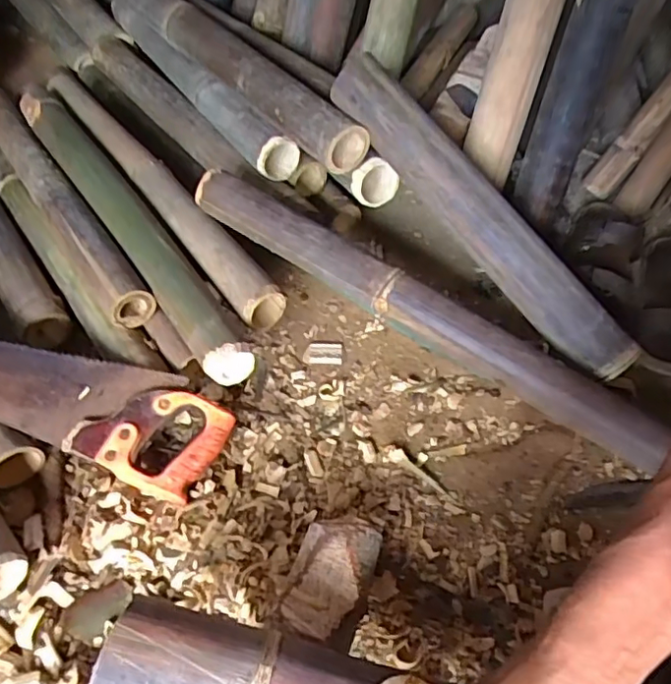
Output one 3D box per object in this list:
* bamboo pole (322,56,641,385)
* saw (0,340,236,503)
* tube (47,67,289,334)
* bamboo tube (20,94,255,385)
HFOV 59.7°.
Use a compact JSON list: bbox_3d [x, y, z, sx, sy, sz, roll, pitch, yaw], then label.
[{"bbox_3d":[0.179,-0.155,0.725,0.064,0.070,0.494,-39,85,-29],"label":"bamboo pole"},{"bbox_3d":[-0.360,0.028,0.656,0.491,0.021,0.123,23,65,2],"label":"saw"},{"bbox_3d":[-0.285,-0.244,0.875,0.056,0.065,0.664,-30,56,-24],"label":"tube"},{"bbox_3d":[-0.298,-0.183,0.814,0.074,0.065,0.647,-30,55,-24],"label":"bamboo tube"}]

